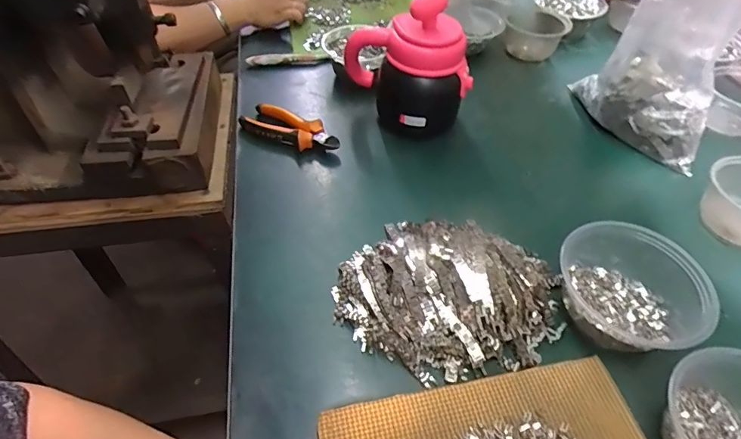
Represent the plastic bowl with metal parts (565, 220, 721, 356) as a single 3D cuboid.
[{"bbox_3d":[0.252,0.067,0.426,0.135,0.062,0.112,18,49,13],"label":"plastic bowl with metal parts"}]

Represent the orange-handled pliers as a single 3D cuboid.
[{"bbox_3d":[-0.111,-0.122,0.611,0.139,0.033,0.049,18,51,14],"label":"orange-handled pliers"}]

